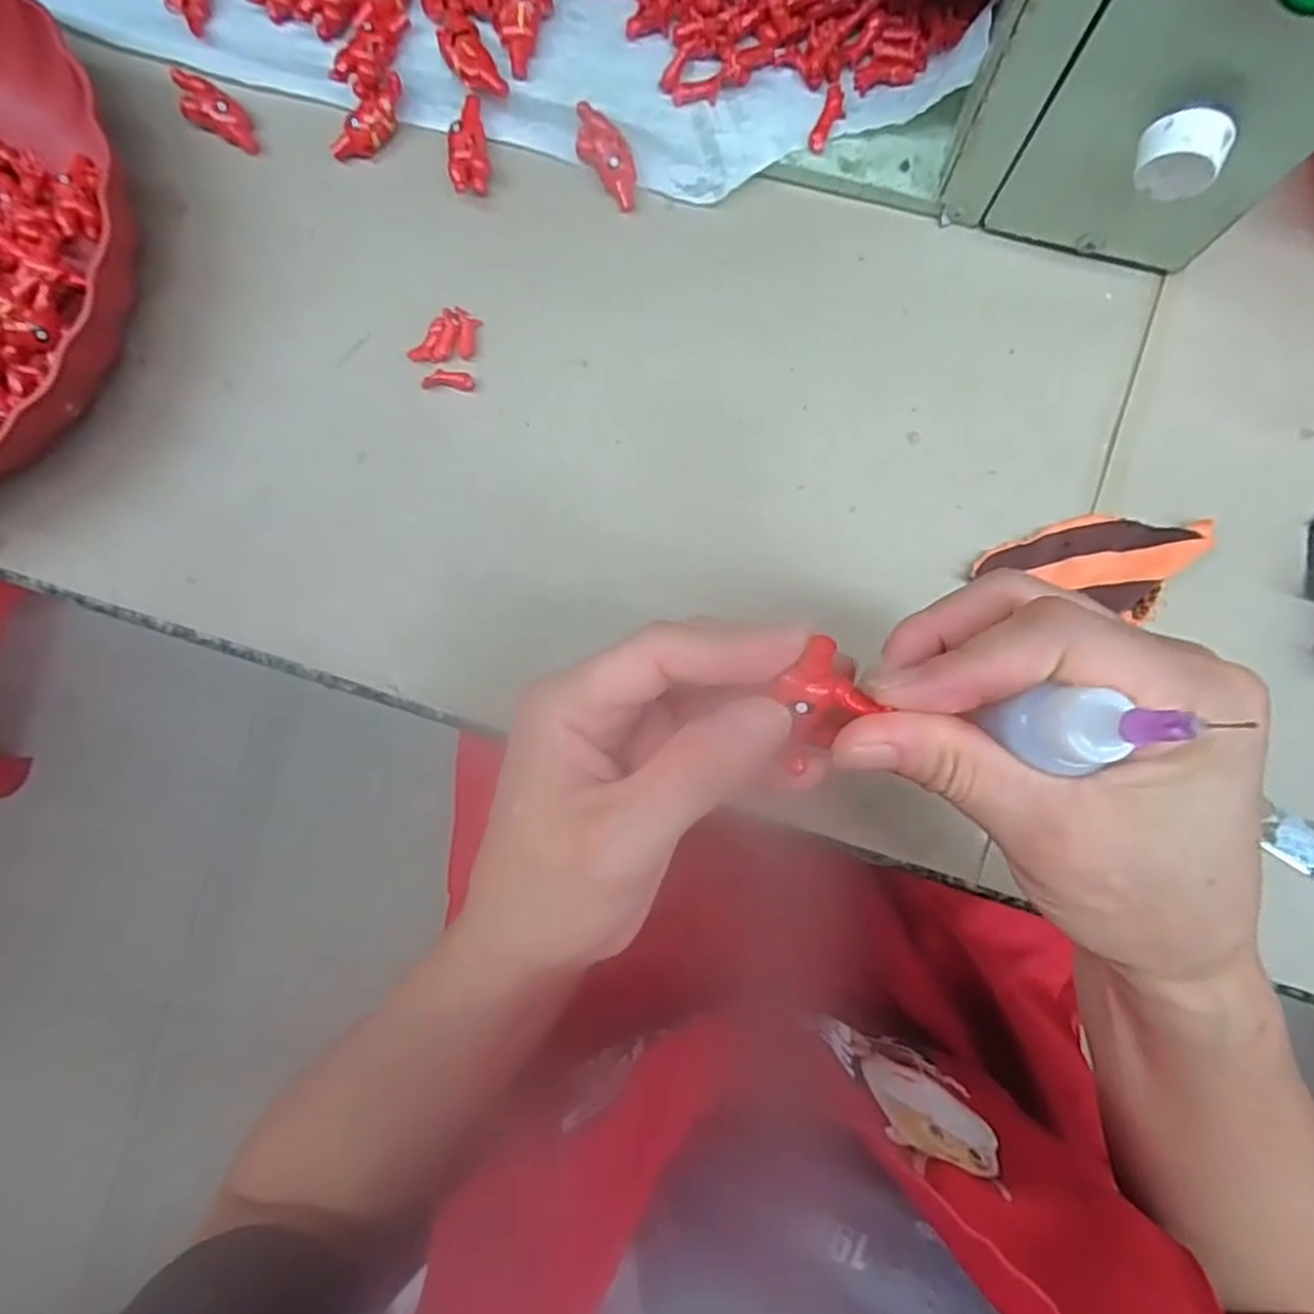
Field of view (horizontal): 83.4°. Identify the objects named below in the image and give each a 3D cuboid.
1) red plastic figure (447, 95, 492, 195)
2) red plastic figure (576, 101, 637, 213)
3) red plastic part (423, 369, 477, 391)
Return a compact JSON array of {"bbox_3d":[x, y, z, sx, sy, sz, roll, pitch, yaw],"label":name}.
[{"bbox_3d":[-0.084,-0.228,0.331,0.016,0.013,0.038,-1,89,4],"label":"red plastic figure"},{"bbox_3d":[-0.021,-0.218,0.322,0.018,0.010,0.044,-32,103,4],"label":"red plastic figure"},{"bbox_3d":[-0.093,-0.123,0.328,0.022,0.004,0.009,4,90,4],"label":"red plastic part"}]

